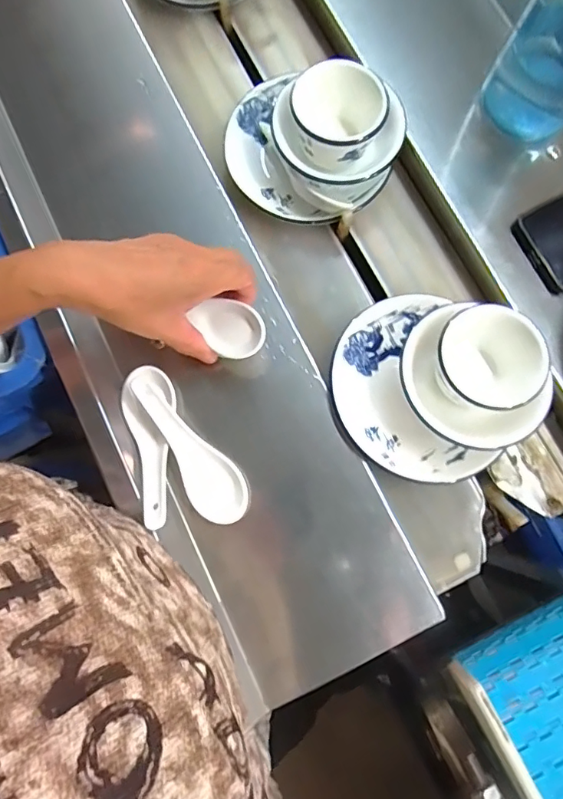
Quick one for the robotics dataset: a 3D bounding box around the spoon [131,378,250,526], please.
[{"bbox_3d":[-0.070,0.038,0.373,0.042,0.022,0.124,-36,80,-7],"label":"spoon"}]

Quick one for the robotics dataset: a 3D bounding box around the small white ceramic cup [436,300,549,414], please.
[{"bbox_3d":[0.157,-0.026,0.382,0.073,0.055,0.087,-43,81,-8],"label":"small white ceramic cup"}]

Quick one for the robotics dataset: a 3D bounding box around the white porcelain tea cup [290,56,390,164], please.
[{"bbox_3d":[0.049,-0.240,0.425,0.076,0.052,0.075,0,78,0],"label":"white porcelain tea cup"}]

